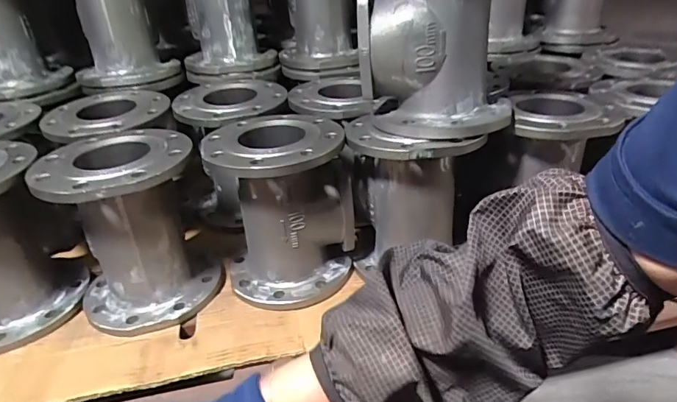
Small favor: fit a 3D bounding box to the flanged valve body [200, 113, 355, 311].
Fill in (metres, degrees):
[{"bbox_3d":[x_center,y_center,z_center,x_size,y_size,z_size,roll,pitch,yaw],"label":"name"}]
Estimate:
[{"bbox_3d":[-0.087,0.015,0.716,0.205,0.254,0.197,-10,31,-12],"label":"flanged valve body"}]

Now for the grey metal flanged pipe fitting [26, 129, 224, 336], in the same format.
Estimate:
[{"bbox_3d":[-0.312,0.046,0.688,0.207,0.256,0.201,-18,34,-24],"label":"grey metal flanged pipe fitting"}]

